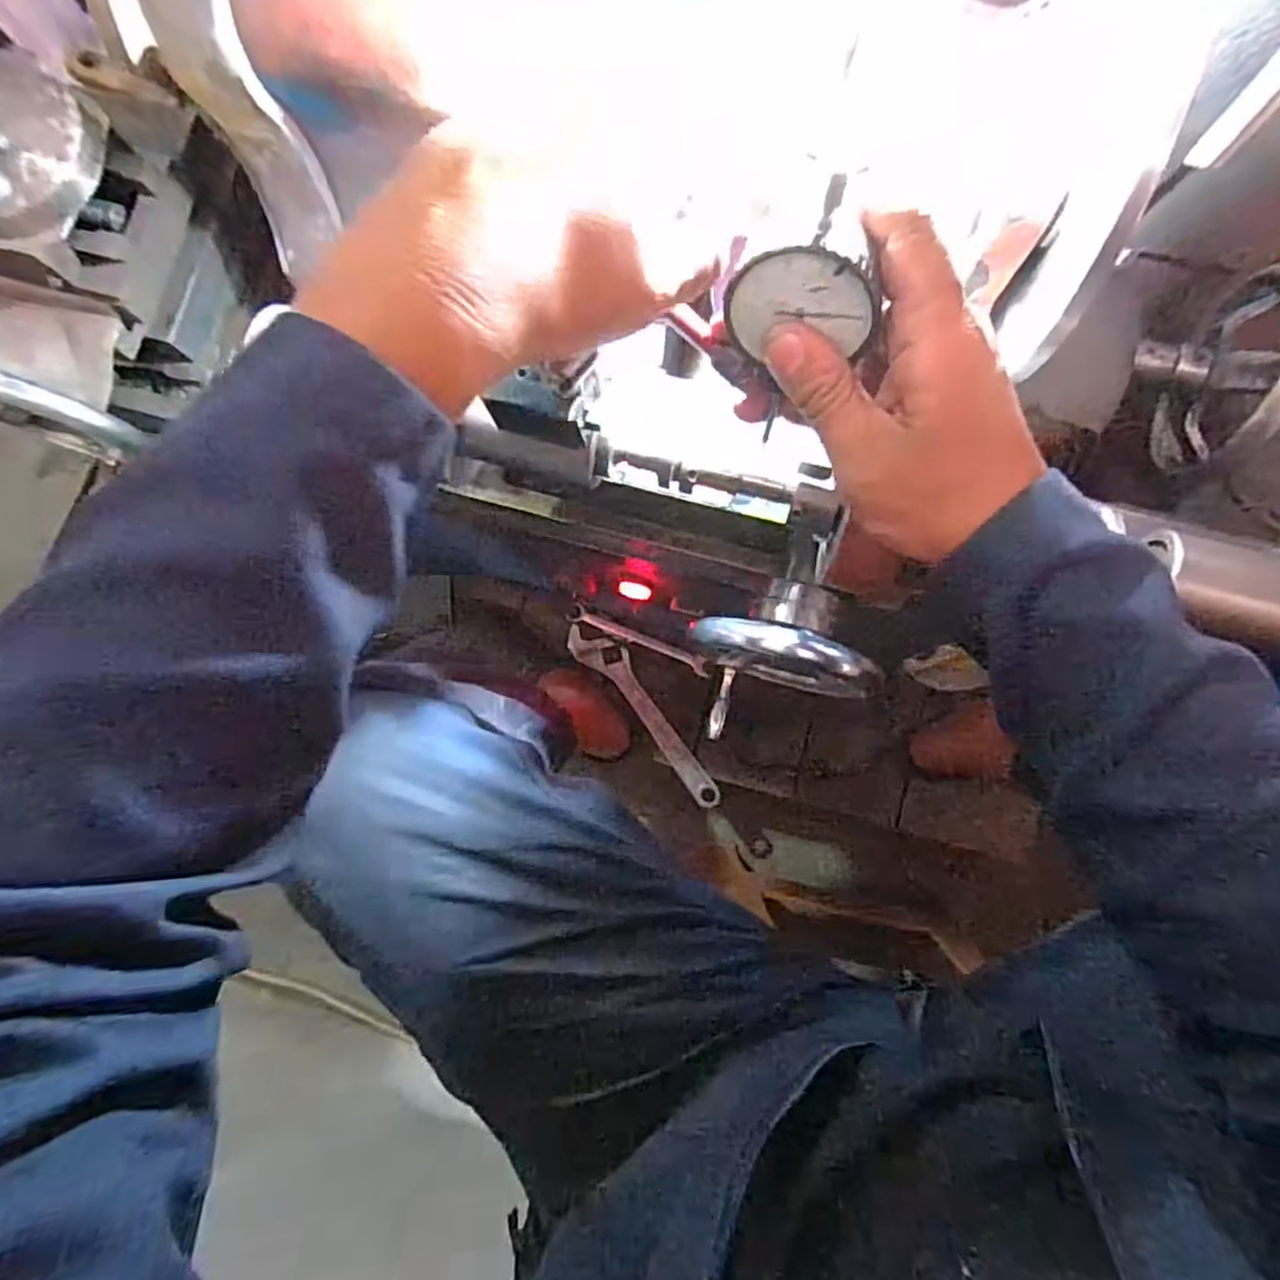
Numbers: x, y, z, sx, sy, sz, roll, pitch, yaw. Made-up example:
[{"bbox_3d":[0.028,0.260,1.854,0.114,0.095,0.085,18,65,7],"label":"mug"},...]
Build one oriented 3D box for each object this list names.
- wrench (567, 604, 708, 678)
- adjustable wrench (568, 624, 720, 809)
[{"bbox_3d":[-0.003,-0.002,0.938,0.184,0.011,0.024,23,91,-4],"label":"wrench"},{"bbox_3d":[0.008,0.092,0.920,0.055,0.013,0.280,-37,83,-1],"label":"adjustable wrench"}]

